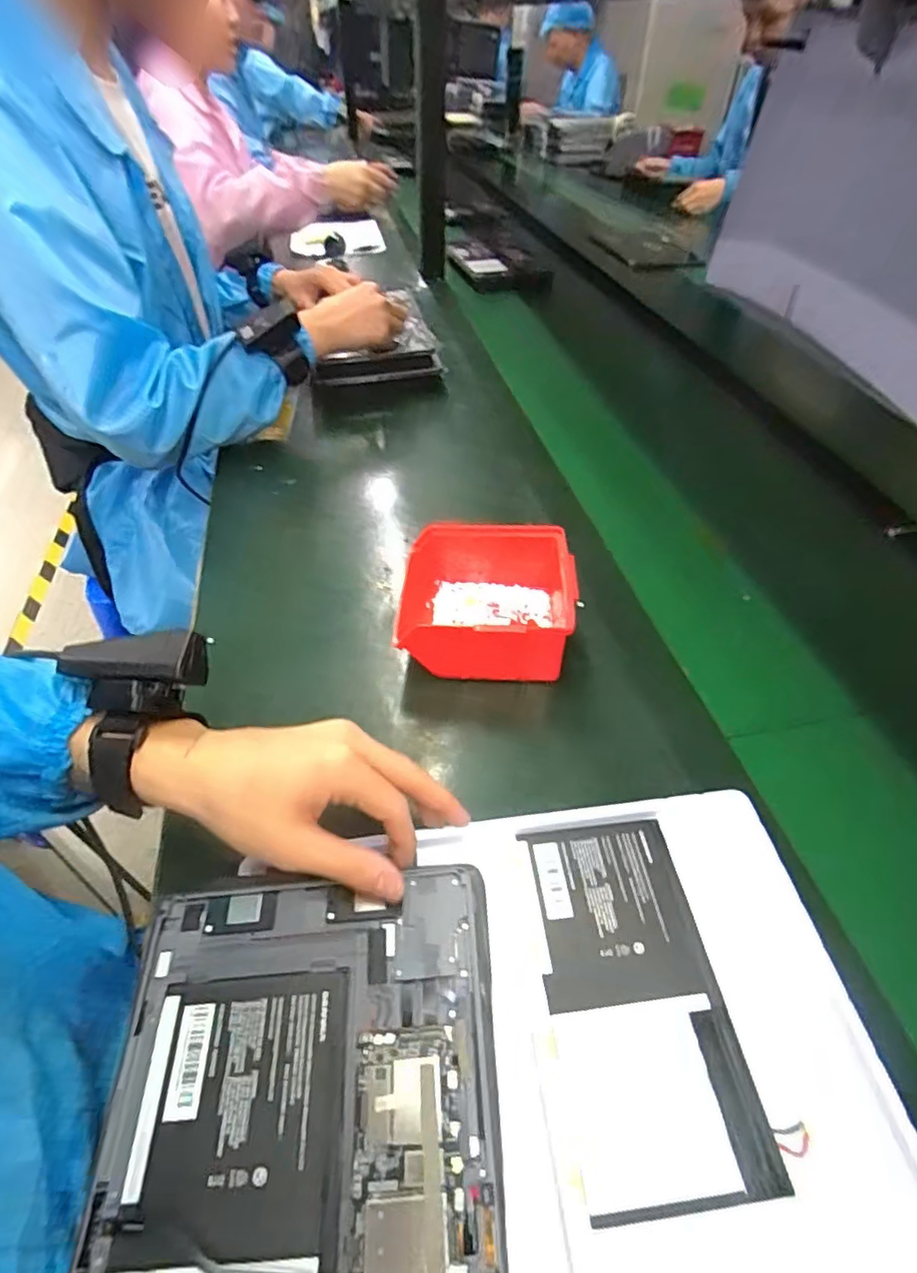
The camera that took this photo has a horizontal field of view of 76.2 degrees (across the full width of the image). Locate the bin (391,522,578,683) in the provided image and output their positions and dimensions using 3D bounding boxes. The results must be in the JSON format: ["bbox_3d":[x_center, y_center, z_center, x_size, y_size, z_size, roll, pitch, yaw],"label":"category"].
[{"bbox_3d":[0.021,-0.030,0.475,0.134,0.056,0.125,4,48,7],"label":"bin"}]

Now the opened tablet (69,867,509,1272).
[{"bbox_3d":[-0.067,0.227,0.239,0.171,0.005,0.240,-6,50,0],"label":"opened tablet"}]

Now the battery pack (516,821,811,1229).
[{"bbox_3d":[0.093,0.186,0.312,0.091,0.004,0.171,-6,48,-3],"label":"battery pack"}]

